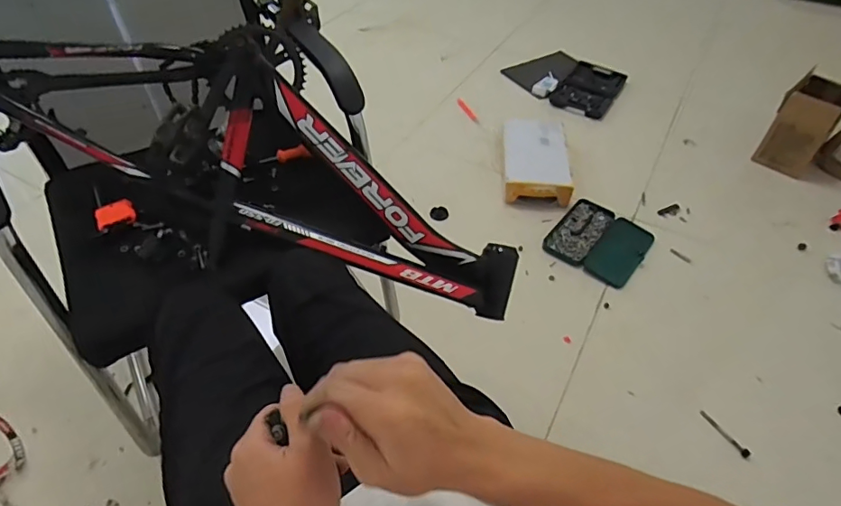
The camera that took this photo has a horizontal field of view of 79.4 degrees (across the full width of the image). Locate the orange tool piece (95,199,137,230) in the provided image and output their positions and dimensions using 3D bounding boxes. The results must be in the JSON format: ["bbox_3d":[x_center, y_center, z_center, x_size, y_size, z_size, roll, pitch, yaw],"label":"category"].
[{"bbox_3d":[-0.484,-0.064,0.804,0.055,0.012,0.054,-21,52,-20],"label":"orange tool piece"}]

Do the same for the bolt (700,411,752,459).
[{"bbox_3d":[0.646,0.381,1.075,0.014,0.015,0.114,-26,56,-22],"label":"bolt"}]

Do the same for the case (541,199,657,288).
[{"bbox_3d":[0.505,-0.037,1.431,0.244,0.027,0.258,32,54,24],"label":"case"}]

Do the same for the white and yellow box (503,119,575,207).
[{"bbox_3d":[0.361,-0.285,1.583,0.197,0.092,0.319,3,48,1],"label":"white and yellow box"}]

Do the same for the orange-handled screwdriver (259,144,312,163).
[{"bbox_3d":[-0.245,-0.178,0.918,0.093,0.020,0.024,-12,50,5],"label":"orange-handled screwdriver"}]

